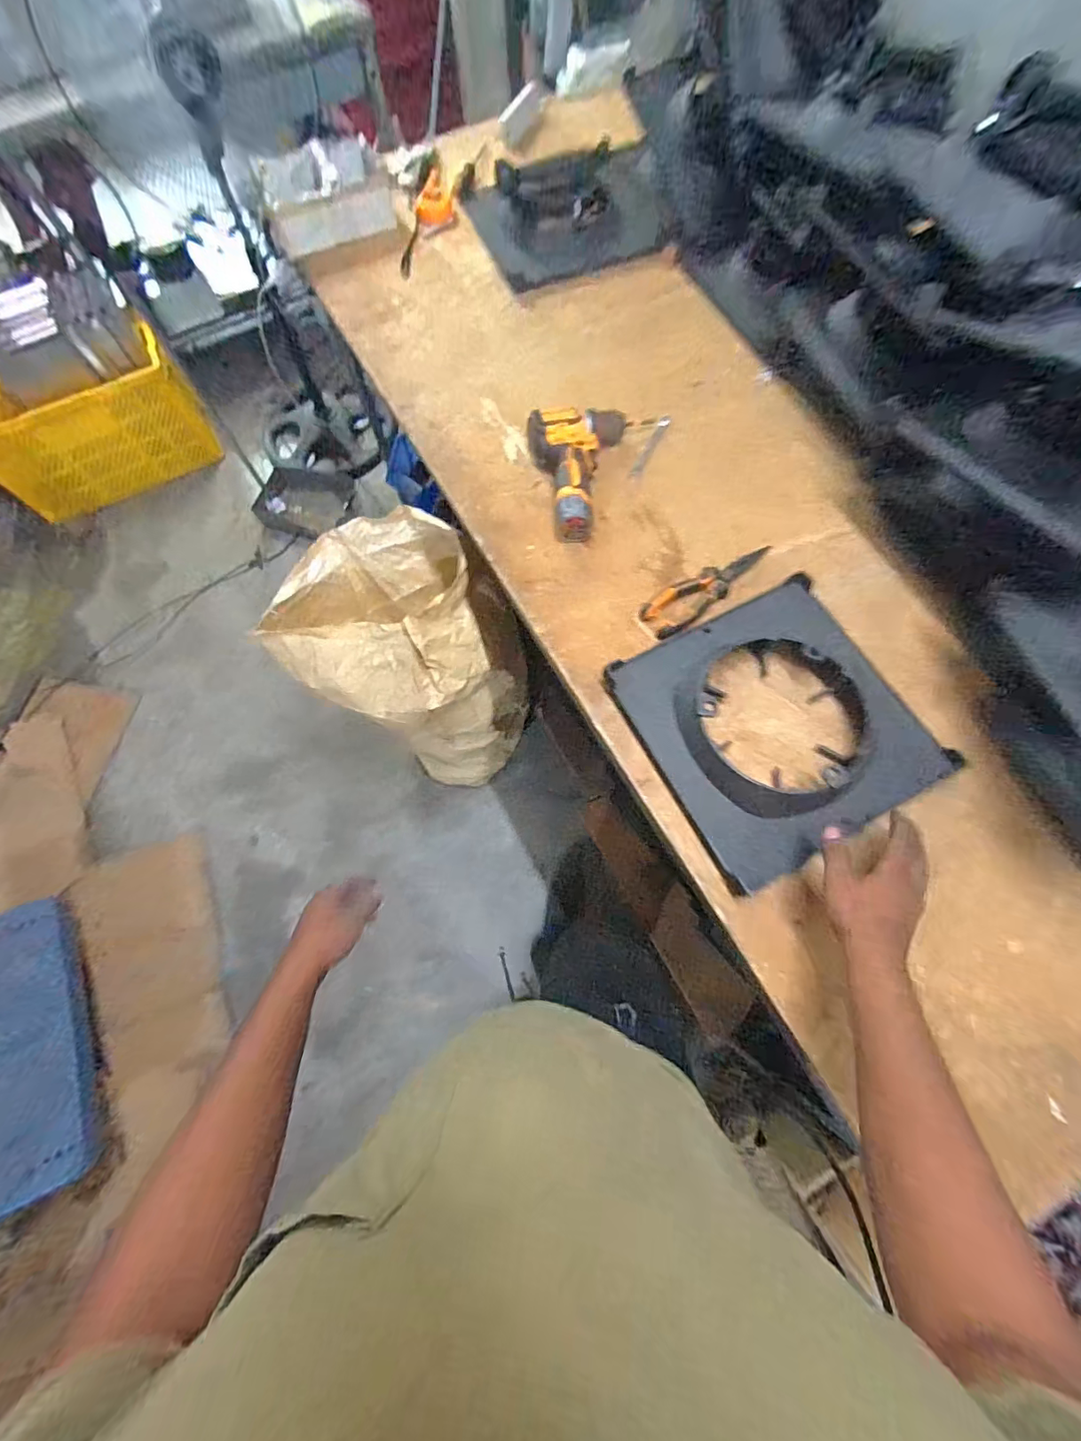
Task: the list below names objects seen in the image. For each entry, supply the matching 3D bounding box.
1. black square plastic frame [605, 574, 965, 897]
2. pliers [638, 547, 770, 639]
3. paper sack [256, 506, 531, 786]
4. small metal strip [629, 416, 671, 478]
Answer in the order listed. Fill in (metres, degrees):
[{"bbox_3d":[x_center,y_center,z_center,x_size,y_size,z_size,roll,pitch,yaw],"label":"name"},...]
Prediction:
[{"bbox_3d":[0.272,0.000,0.599,0.291,0.043,0.292,-27,75,-5],"label":"black square plastic frame"},{"bbox_3d":[0.225,-0.178,0.684,0.201,0.027,0.055,-34,73,-10],"label":"pliers"},{"bbox_3d":[-0.234,-0.094,1.128,0.356,0.648,0.326,37,75,14],"label":"paper sack"},{"bbox_3d":[0.167,-0.415,0.784,0.016,0.009,0.119,26,73,11],"label":"small metal strip"}]

